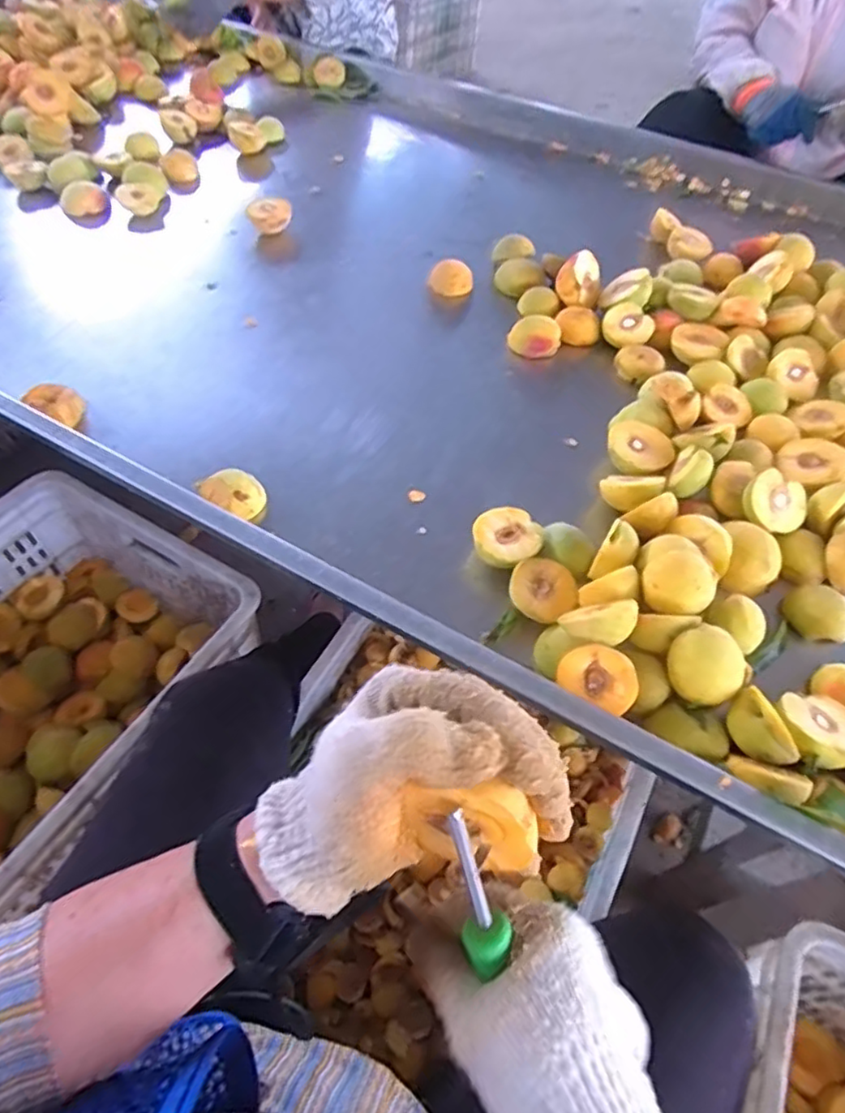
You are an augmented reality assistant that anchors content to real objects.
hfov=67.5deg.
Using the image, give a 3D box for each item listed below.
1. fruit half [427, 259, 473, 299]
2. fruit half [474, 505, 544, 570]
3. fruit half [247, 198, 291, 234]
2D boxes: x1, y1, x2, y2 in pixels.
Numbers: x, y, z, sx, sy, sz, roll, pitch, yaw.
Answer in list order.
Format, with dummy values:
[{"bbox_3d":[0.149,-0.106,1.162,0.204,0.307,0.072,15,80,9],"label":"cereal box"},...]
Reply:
[{"bbox_3d":[0.040,-0.391,0.893,0.060,0.031,0.051,3,54,-1],"label":"fruit half"},{"bbox_3d":[0.078,-0.011,0.606,0.062,0.042,0.059,1,54,-2],"label":"fruit half"},{"bbox_3d":[-0.229,-0.509,0.952,0.064,0.045,0.047,-10,55,-9],"label":"fruit half"}]

